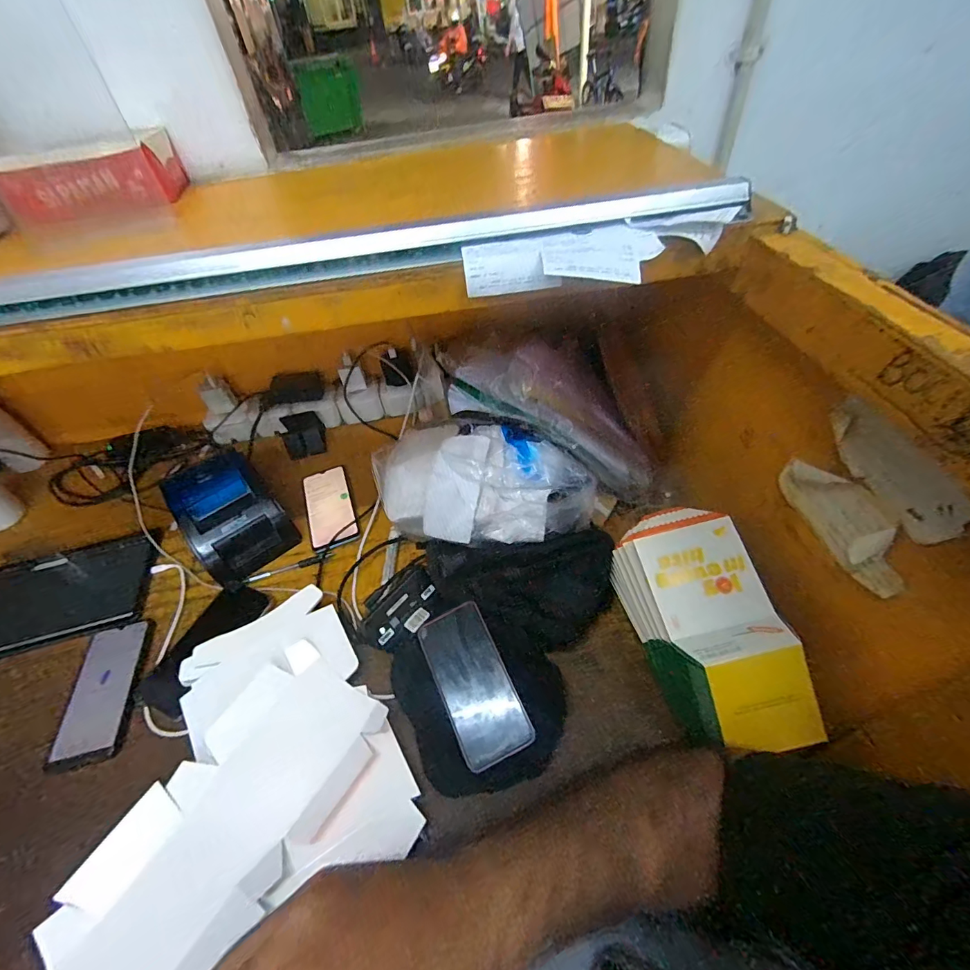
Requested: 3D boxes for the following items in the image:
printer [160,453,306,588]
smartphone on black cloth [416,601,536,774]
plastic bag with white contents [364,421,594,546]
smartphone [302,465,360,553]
[{"bbox_3d":[-0.371,0.043,0.659,0.127,0.103,0.141,-34,53,-22],"label":"printer"},{"bbox_3d":[-0.014,0.216,0.498,0.078,0.007,0.160,-29,62,1],"label":"smartphone on black cloth"},{"bbox_3d":[-0.013,-0.014,0.580,0.264,0.105,0.169,-9,48,-1],"label":"plastic bag with white contents"},{"bbox_3d":[-0.250,0.034,0.727,0.074,0.011,0.159,-19,49,-10],"label":"smartphone"}]

